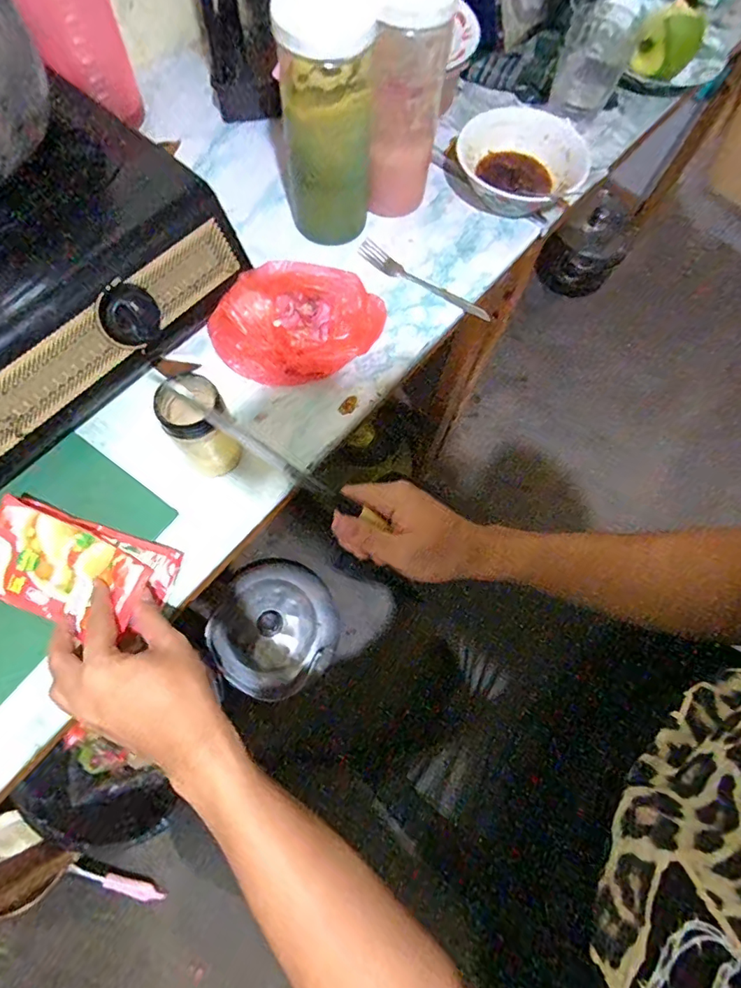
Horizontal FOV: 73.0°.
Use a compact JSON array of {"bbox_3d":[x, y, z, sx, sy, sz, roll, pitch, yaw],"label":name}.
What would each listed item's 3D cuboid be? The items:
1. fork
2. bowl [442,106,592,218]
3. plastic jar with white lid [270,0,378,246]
[{"bbox_3d":[0.063,-0.251,0.588,0.173,0.014,0.022,31,71,9],"label":"fork"},{"bbox_3d":[0.179,-0.411,0.634,0.184,0.055,0.162,18,69,5],"label":"bowl"},{"bbox_3d":[-0.047,-0.385,0.526,0.095,0.220,0.096,-3,69,-3],"label":"plastic jar with white lid"}]

